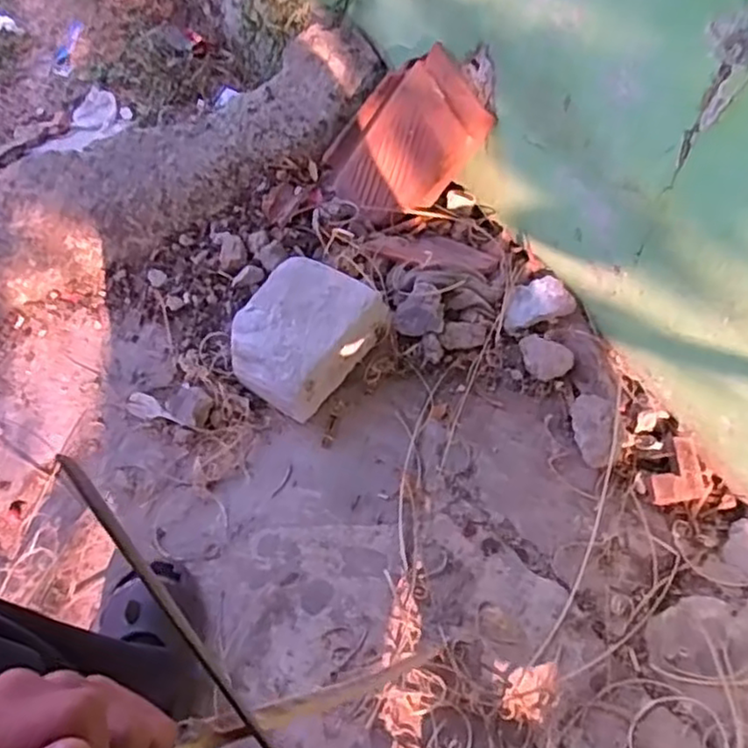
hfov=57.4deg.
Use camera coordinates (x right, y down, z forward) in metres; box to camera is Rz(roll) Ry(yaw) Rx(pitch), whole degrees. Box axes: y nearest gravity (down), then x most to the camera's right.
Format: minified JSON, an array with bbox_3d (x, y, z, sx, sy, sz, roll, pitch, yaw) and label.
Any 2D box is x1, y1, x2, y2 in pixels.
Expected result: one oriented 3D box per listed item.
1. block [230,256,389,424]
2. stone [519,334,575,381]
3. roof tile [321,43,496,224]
[{"bbox_3d":[-0.121,-0.064,1.093,0.194,0.100,0.239,30,63,17],"label":"block"},{"bbox_3d":[0.269,-0.023,1.088,0.090,0.043,0.056,28,61,19],"label":"stone"},{"bbox_3d":[0.042,-0.410,1.222,0.048,0.330,0.227,-19,74,-46],"label":"roof tile"}]

